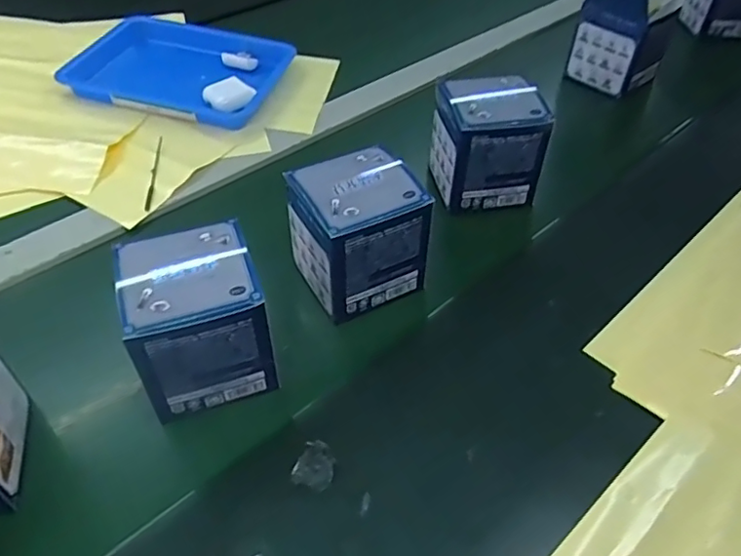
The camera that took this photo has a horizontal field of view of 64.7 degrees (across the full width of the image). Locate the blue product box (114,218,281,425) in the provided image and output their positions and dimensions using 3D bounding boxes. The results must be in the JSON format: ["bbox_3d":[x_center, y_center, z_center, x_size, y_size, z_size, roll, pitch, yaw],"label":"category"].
[{"bbox_3d":[-0.111,0.027,0.381,0.079,0.091,0.077,-15,50,-15],"label":"blue product box"}]

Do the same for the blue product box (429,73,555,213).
[{"bbox_3d":[0.102,-0.120,0.523,0.076,0.096,0.081,-10,49,-11],"label":"blue product box"}]

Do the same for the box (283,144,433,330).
[{"bbox_3d":[-0.012,-0.035,0.442,0.084,0.091,0.078,-22,52,-21],"label":"box"}]

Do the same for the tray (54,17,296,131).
[{"bbox_3d":[-0.208,-0.233,0.656,0.212,0.032,0.159,12,48,9],"label":"tray"}]

